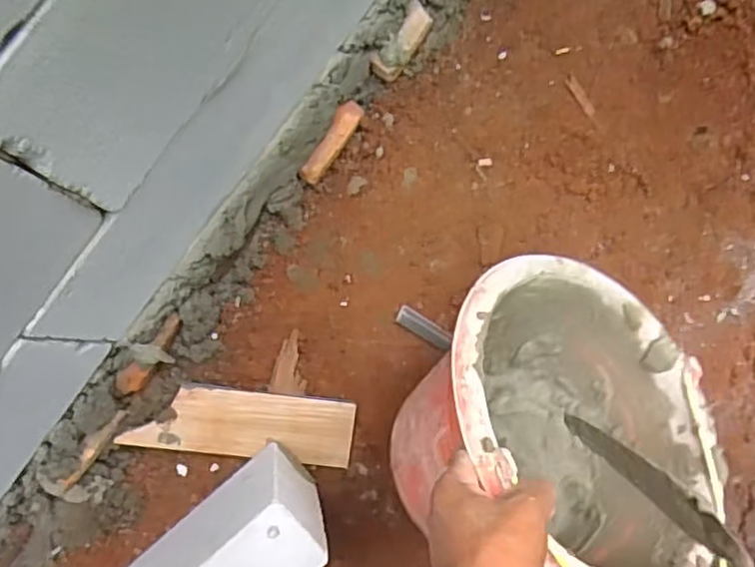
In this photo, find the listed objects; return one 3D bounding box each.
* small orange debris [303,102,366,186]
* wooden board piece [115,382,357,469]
[{"bbox_3d":[-0.051,-0.163,0.774,0.022,0.025,0.109,31,84,3],"label":"small orange debris"},{"bbox_3d":[-0.156,0.161,0.772,0.253,0.015,0.077,6,84,0],"label":"wooden board piece"}]

